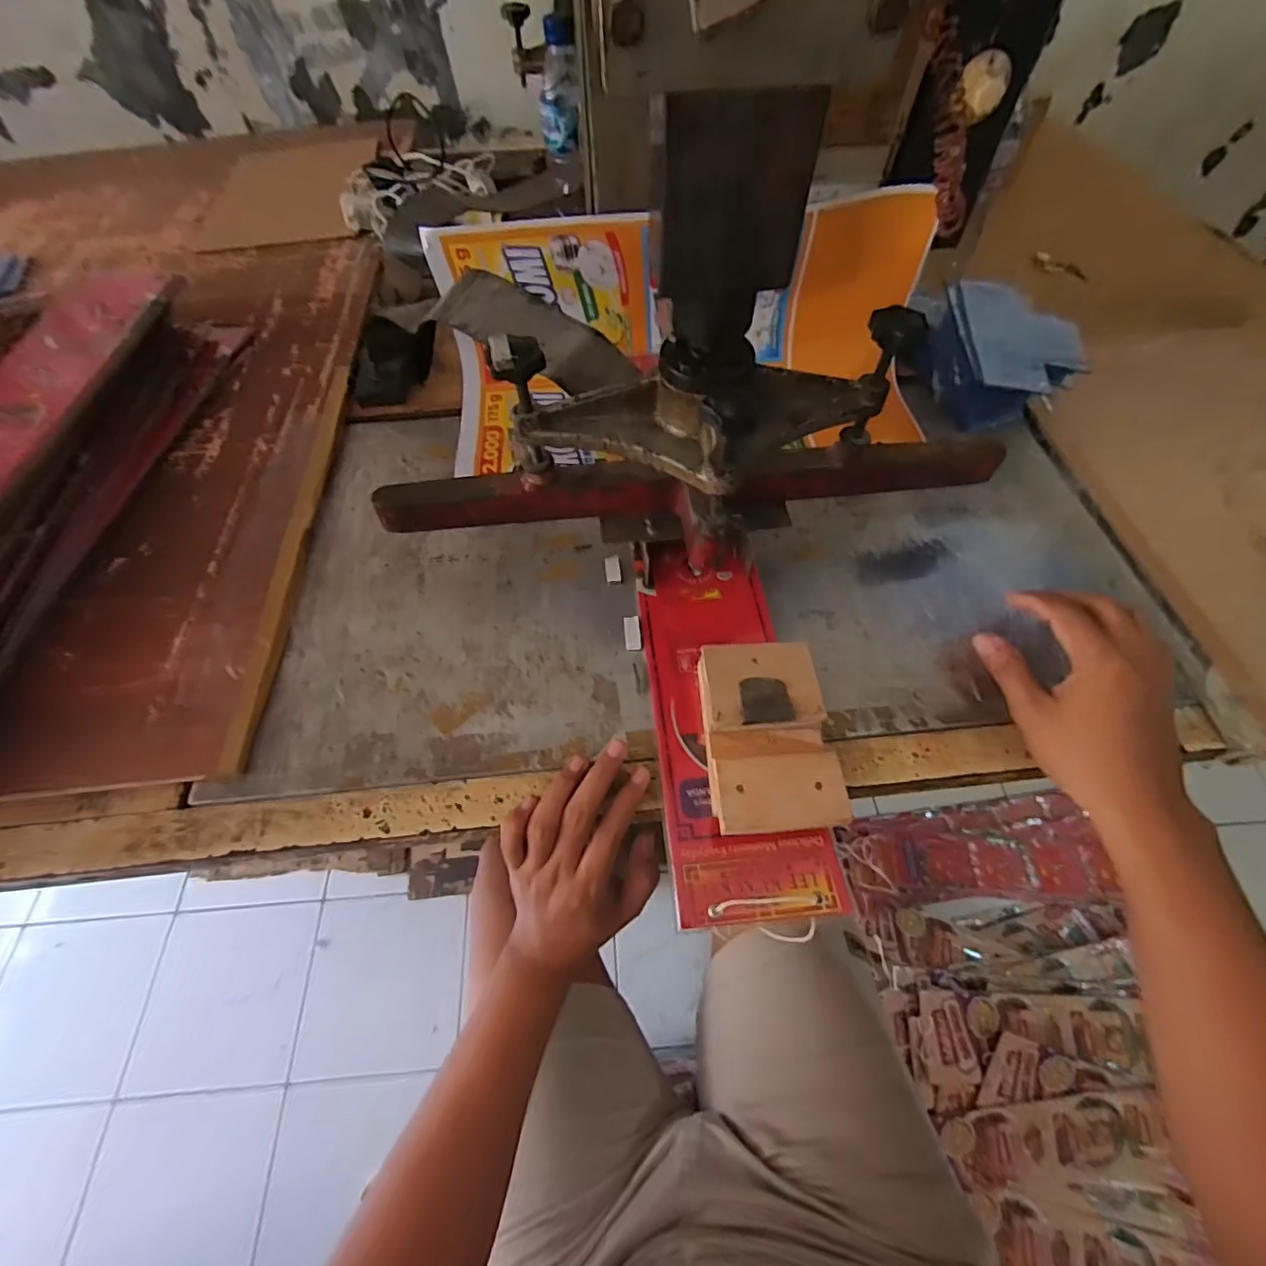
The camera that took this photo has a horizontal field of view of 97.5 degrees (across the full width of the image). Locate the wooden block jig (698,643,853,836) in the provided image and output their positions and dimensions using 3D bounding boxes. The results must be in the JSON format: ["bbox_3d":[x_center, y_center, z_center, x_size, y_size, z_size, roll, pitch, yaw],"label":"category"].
[{"bbox_3d":[0.089,0.071,0.377,0.080,0.043,0.128,-1,59,1],"label":"wooden block jig"}]

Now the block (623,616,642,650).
[{"bbox_3d":[0.000,0.000,0.440,0.013,0.006,0.028,-4,59,-2],"label":"block"}]

